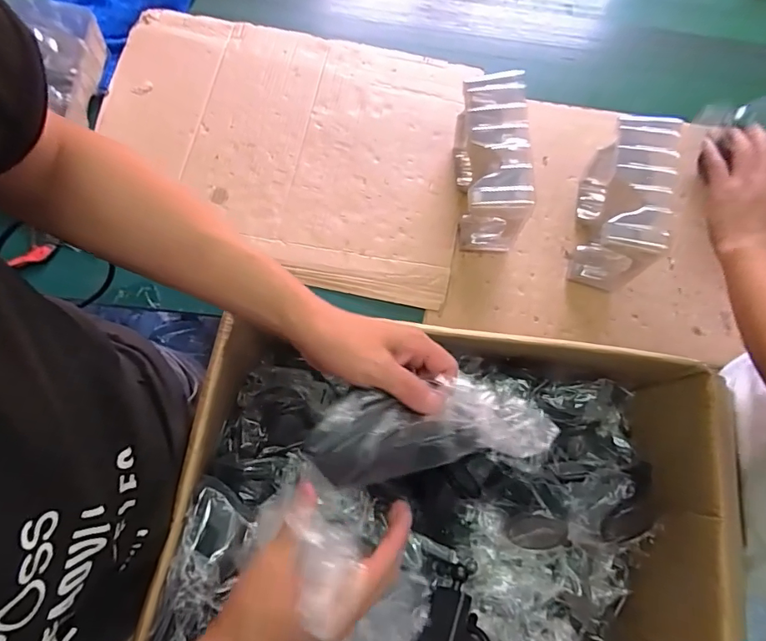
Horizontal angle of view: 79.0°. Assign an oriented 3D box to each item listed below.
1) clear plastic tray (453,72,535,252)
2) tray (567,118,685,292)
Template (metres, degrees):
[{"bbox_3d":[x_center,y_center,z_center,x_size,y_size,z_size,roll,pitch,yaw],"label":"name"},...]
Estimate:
[{"bbox_3d":[0.133,-0.186,0.591,0.067,0.139,0.175,0,76,-3],"label":"clear plastic tray"},{"bbox_3d":[0.299,-0.133,0.585,0.072,0.133,0.154,15,76,1],"label":"tray"}]

